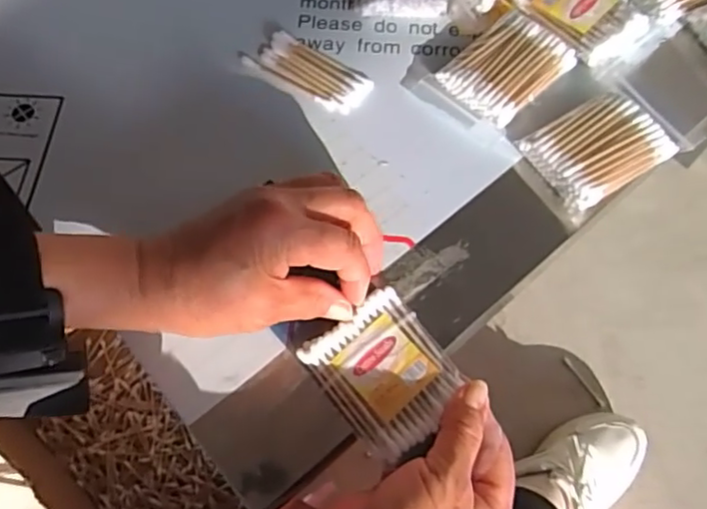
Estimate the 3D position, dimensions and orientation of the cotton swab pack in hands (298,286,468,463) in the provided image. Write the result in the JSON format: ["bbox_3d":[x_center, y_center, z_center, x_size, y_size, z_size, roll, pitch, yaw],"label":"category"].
[{"bbox_3d":[0.019,0.061,0.329,0.060,0.006,0.074,-36,70,-16],"label":"cotton swab pack in hands"}]

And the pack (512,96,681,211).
[{"bbox_3d":[0.151,-0.065,0.383,0.076,0.017,0.056,-31,68,-14],"label":"pack"}]

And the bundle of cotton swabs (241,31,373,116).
[{"bbox_3d":[-0.029,-0.121,0.413,0.083,0.010,0.032,31,68,14],"label":"bundle of cotton swabs"}]

